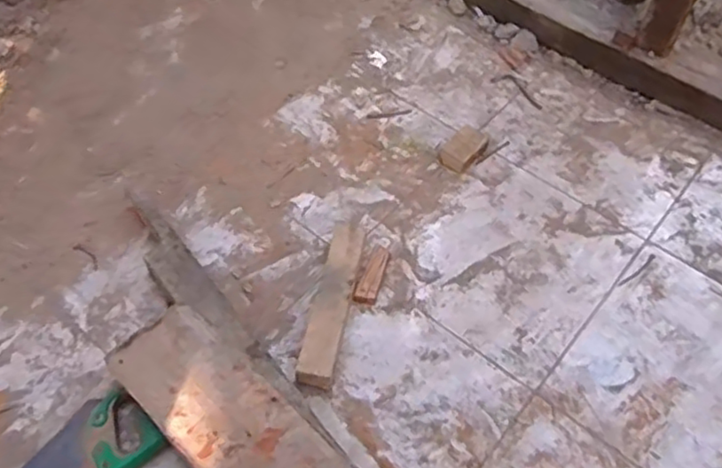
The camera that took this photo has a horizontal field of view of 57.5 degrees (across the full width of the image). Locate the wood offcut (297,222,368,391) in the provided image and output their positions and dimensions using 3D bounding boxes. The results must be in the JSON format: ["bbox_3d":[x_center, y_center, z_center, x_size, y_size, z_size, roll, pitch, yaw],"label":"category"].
[{"bbox_3d":[-0.045,0.108,1.124,0.065,0.043,0.325,10,53,6],"label":"wood offcut"}]

